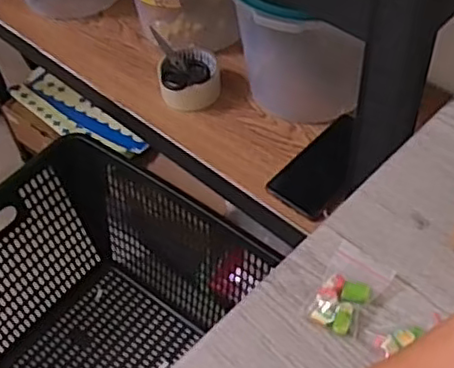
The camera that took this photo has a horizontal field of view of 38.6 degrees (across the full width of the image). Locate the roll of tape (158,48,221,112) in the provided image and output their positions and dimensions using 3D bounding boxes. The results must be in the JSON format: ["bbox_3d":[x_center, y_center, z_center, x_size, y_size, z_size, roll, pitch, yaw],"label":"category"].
[{"bbox_3d":[-0.049,-0.148,0.909,0.085,0.048,0.081,-2,51,3],"label":"roll of tape"}]

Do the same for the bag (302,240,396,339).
[{"bbox_3d":[0.077,0.066,0.405,0.037,0.011,0.060,23,58,22],"label":"bag"}]

